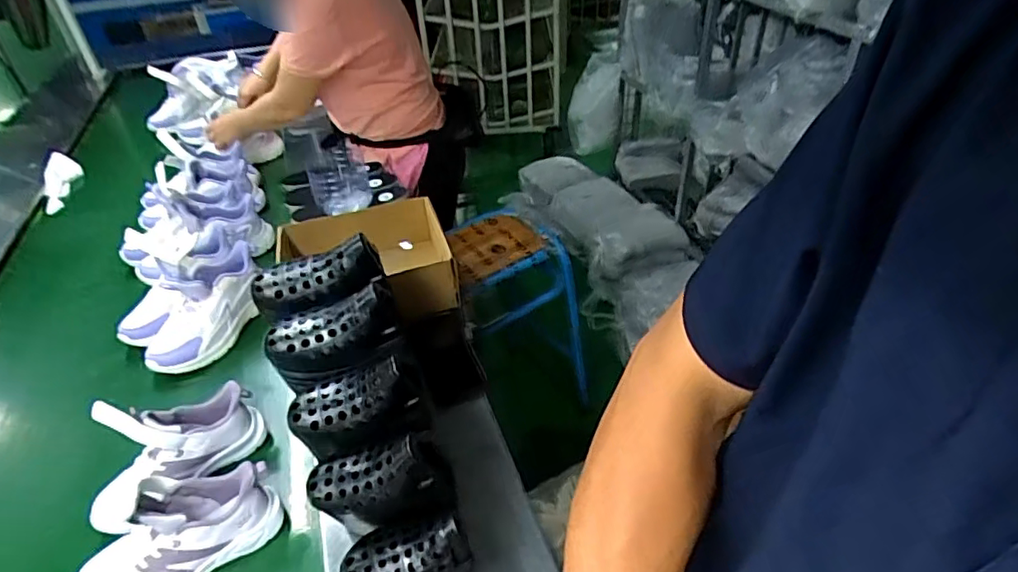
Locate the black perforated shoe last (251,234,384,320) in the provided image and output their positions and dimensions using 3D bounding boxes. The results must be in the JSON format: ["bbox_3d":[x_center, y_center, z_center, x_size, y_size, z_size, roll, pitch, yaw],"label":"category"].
[{"bbox_3d":[-0.238,-0.008,0.703,0.155,0.062,0.072,-20,41,-2],"label":"black perforated shoe last"}]

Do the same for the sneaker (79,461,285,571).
[{"bbox_3d":[-0.370,0.275,0.632,0.205,0.109,0.076,-26,42,-24],"label":"sneaker"}]

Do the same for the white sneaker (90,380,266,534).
[{"bbox_3d":[-0.420,0.196,0.705,0.072,0.140,0.205,28,48,35],"label":"white sneaker"}]

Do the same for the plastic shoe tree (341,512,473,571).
[{"bbox_3d":[-0.105,0.284,0.563,0.126,0.111,0.075,-22,41,-21],"label":"plastic shoe tree"}]

